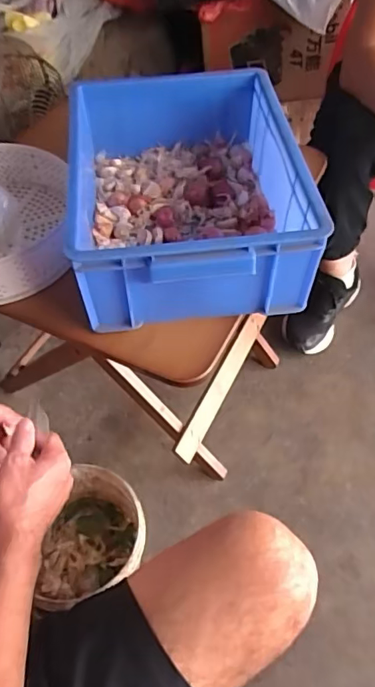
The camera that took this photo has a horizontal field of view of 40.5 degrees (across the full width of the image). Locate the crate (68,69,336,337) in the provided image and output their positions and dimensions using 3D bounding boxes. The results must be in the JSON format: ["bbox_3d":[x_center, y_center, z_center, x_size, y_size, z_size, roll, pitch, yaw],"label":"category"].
[{"bbox_3d":[-0.005,-0.195,0.624,0.253,0.125,0.352,-5,53,-3],"label":"crate"}]

